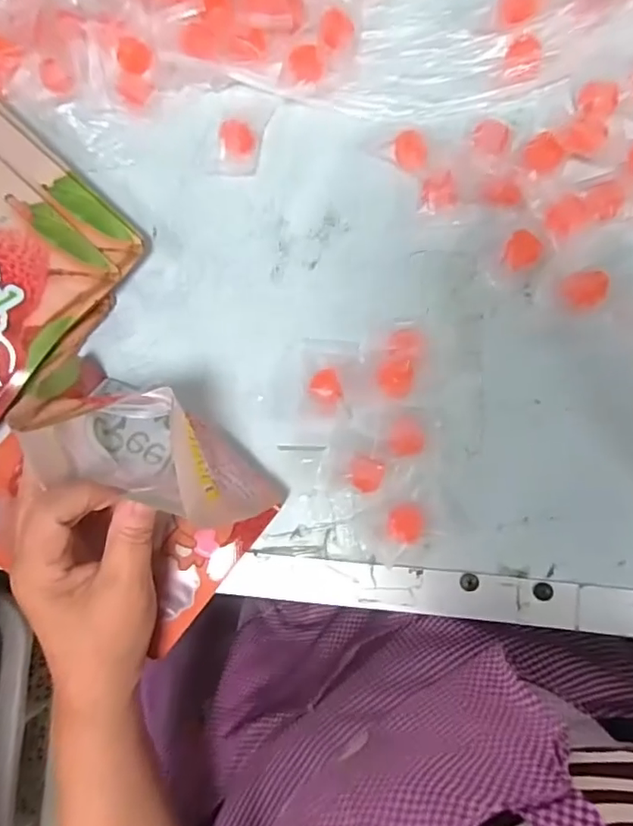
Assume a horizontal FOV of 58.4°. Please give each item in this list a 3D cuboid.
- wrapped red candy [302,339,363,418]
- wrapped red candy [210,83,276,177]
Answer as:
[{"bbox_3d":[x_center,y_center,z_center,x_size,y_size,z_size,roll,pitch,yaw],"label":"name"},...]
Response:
[{"bbox_3d":[0.007,-0.021,0.325,0.034,0.017,0.044,6,87,5],"label":"wrapped red candy"},{"bbox_3d":[-0.048,-0.173,0.345,0.032,0.012,0.053,15,88,5],"label":"wrapped red candy"}]

